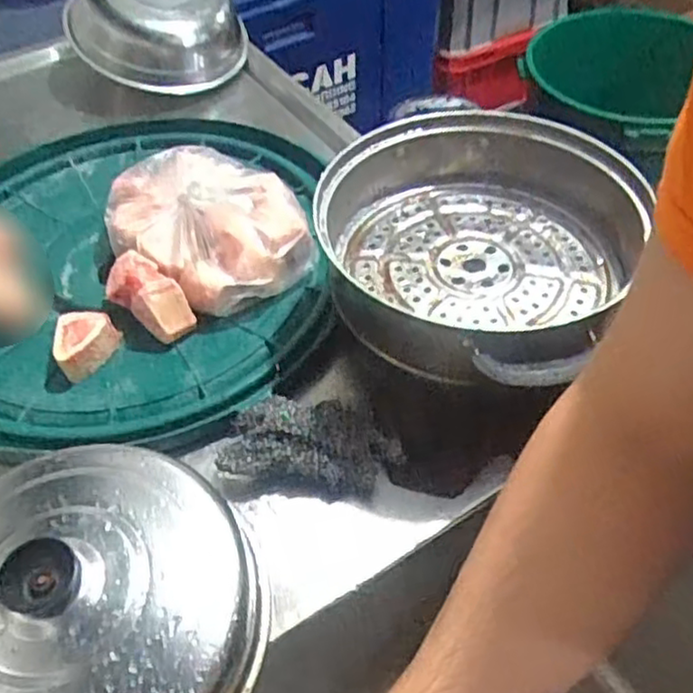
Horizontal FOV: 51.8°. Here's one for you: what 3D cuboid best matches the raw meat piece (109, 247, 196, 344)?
[{"bbox_3d":[-0.169,-0.044,0.611,0.084,0.040,0.046,33,60,27],"label":"raw meat piece"}]

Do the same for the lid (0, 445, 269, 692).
[{"bbox_3d":[-0.166,0.163,0.433,0.214,0.068,0.204,-2,51,3],"label":"lid"}]

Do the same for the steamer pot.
[{"bbox_3d":[0.092,-0.095,0.557,0.234,0.072,0.231,26,58,23],"label":"steamer pot"}]

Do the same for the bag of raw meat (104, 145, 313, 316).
[{"bbox_3d":[-0.123,-0.115,0.663,0.160,0.056,0.206,-39,58,-24],"label":"bag of raw meat"}]

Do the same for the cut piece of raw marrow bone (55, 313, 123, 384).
[{"bbox_3d":[-0.218,-0.005,0.594,0.053,0.030,0.043,-33,56,-20],"label":"cut piece of raw marrow bone"}]

